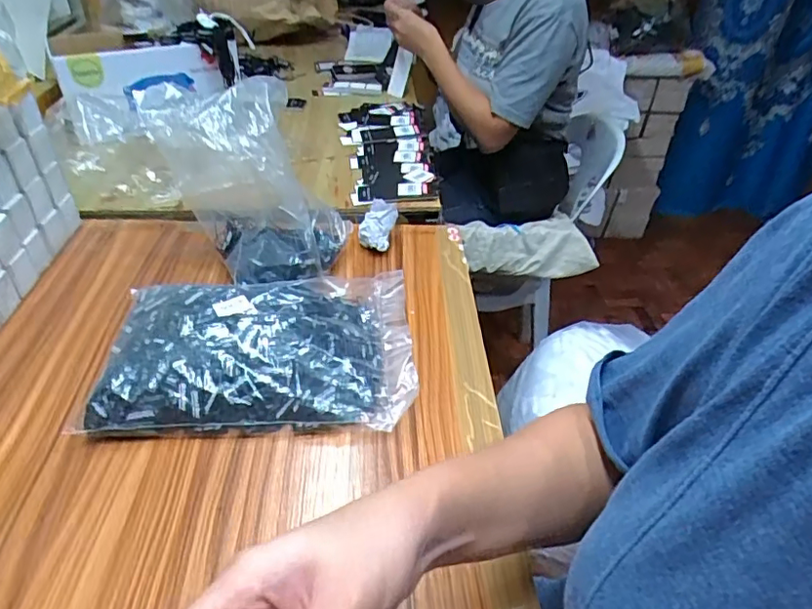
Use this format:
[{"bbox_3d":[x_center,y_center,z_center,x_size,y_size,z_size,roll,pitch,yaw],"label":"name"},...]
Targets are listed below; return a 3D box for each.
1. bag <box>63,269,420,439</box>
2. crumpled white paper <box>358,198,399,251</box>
[{"bbox_3d":[-0.131,0.034,0.528,0.273,0.060,0.181,-1,39,-5],"label":"bag"},{"bbox_3d":[-0.034,-0.097,0.703,0.038,0.048,0.057,12,39,11],"label":"crumpled white paper"}]

